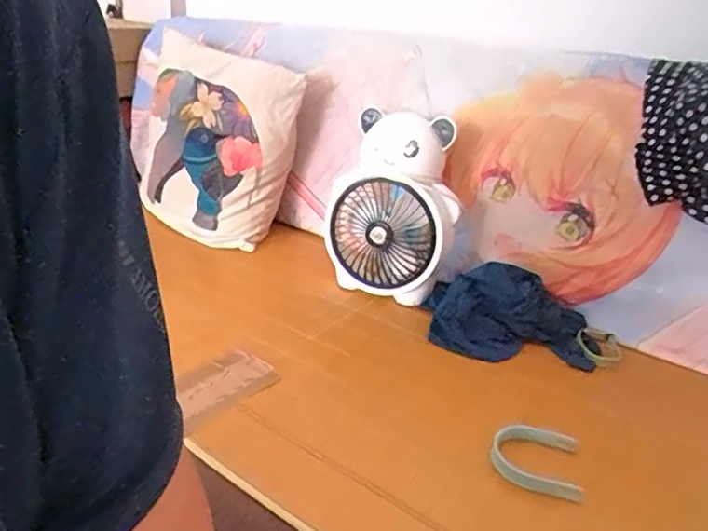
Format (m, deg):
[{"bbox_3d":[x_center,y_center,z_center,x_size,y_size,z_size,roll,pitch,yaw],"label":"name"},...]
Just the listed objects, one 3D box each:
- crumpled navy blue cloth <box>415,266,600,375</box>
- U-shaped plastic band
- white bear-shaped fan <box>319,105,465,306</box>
[{"bbox_3d":[0.250,0.074,0.921,0.257,0.086,0.166,7,23,4],"label":"crumpled navy blue cloth"},{"bbox_3d":[0.200,0.215,0.631,0.093,0.019,0.091,9,23,10],"label":"U-shaped plastic band"},{"bbox_3d":[0.059,-0.091,0.979,0.218,0.315,0.091,13,24,17],"label":"white bear-shaped fan"}]

